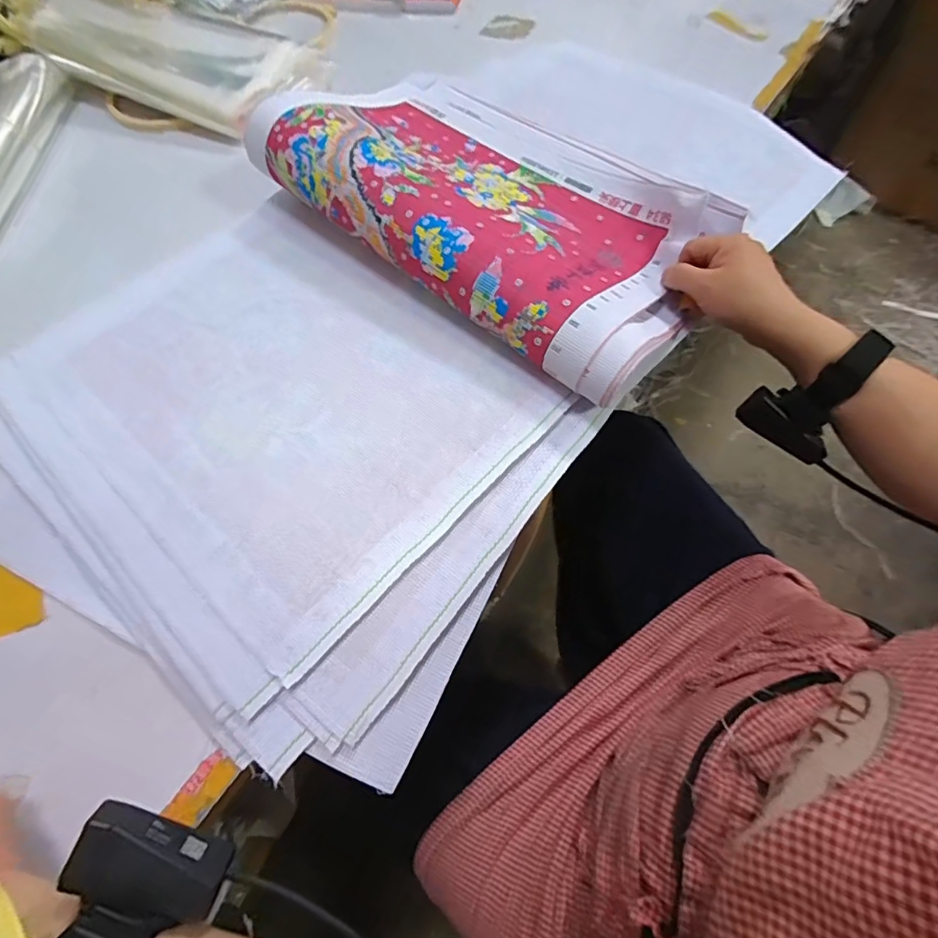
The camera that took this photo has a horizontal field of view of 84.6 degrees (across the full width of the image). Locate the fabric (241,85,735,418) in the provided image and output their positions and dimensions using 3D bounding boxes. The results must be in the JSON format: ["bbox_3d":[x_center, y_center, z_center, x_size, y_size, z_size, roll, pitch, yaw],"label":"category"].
[{"bbox_3d":[0.025,-0.276,0.498,0.445,0.066,0.279,37,72,16],"label":"fabric"}]

